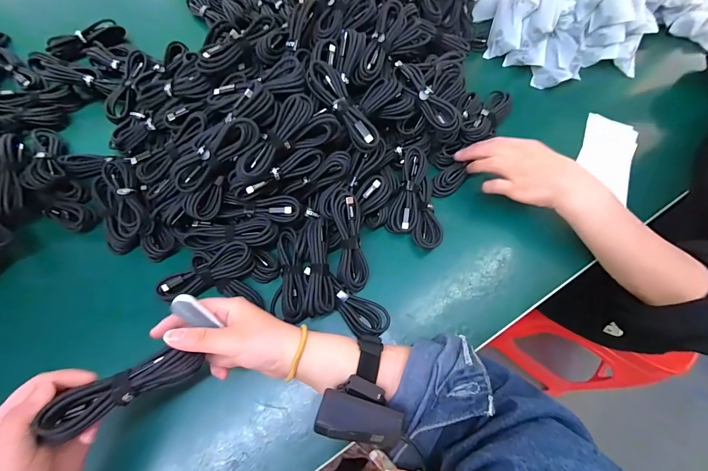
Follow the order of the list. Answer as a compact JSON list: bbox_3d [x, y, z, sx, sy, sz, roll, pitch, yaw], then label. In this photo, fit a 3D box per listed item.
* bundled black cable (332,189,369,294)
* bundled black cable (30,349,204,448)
[{"bbox_3d":[-0.006,0.006,0.387,0.035,0.025,0.120,-7,99,-4],"label":"bundled black cable"},{"bbox_3d":[-0.179,0.120,0.253,0.106,0.018,0.028,-21,70,-26],"label":"bundled black cable"}]

